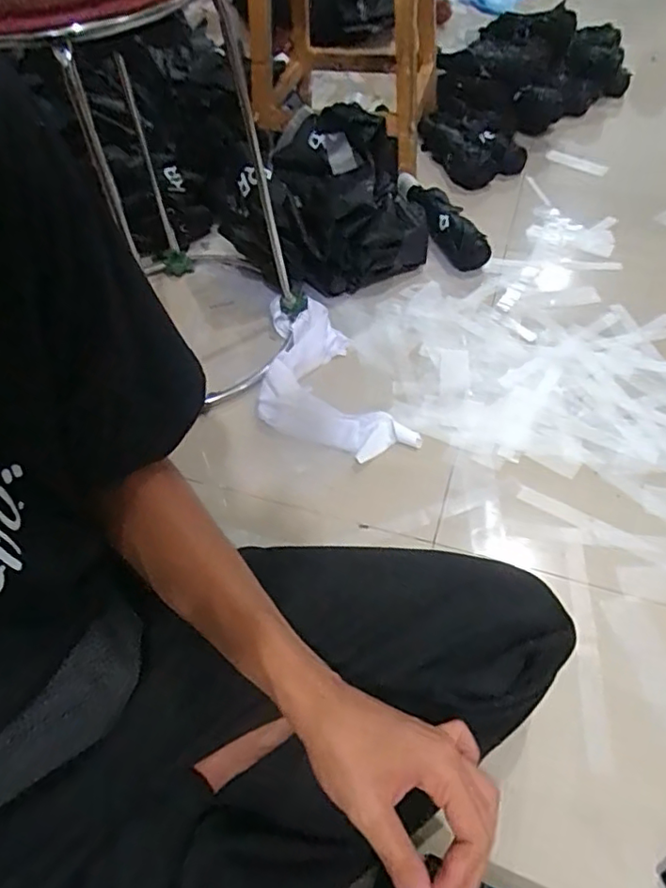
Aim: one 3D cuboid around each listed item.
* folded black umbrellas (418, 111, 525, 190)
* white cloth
[{"bbox_3d":[0.280,-0.619,1.206,0.132,0.070,0.264,-23,54,-13],"label":"folded black umbrellas"},{"bbox_3d":[-0.033,-0.091,0.819,0.167,0.021,0.318,-23,54,-13],"label":"white cloth"}]

